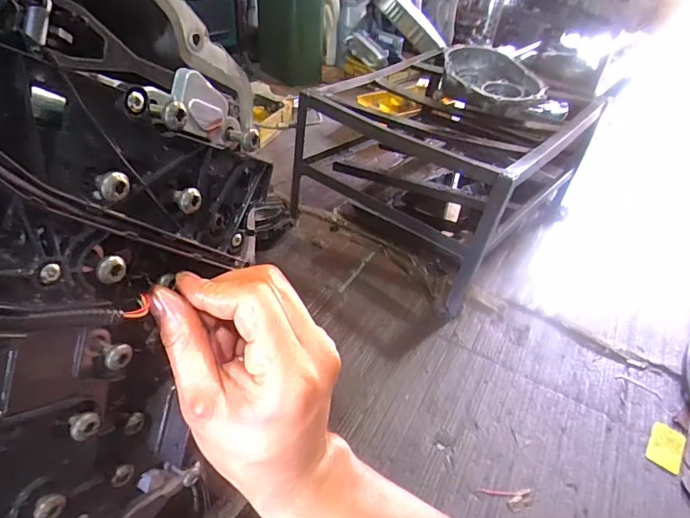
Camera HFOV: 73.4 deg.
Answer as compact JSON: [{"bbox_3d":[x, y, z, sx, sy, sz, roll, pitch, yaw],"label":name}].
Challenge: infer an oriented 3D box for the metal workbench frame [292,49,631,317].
[{"bbox_3d":[0.239,-0.287,1.203,0.592,0.315,0.662,32,46,28],"label":"metal workbench frame"}]

